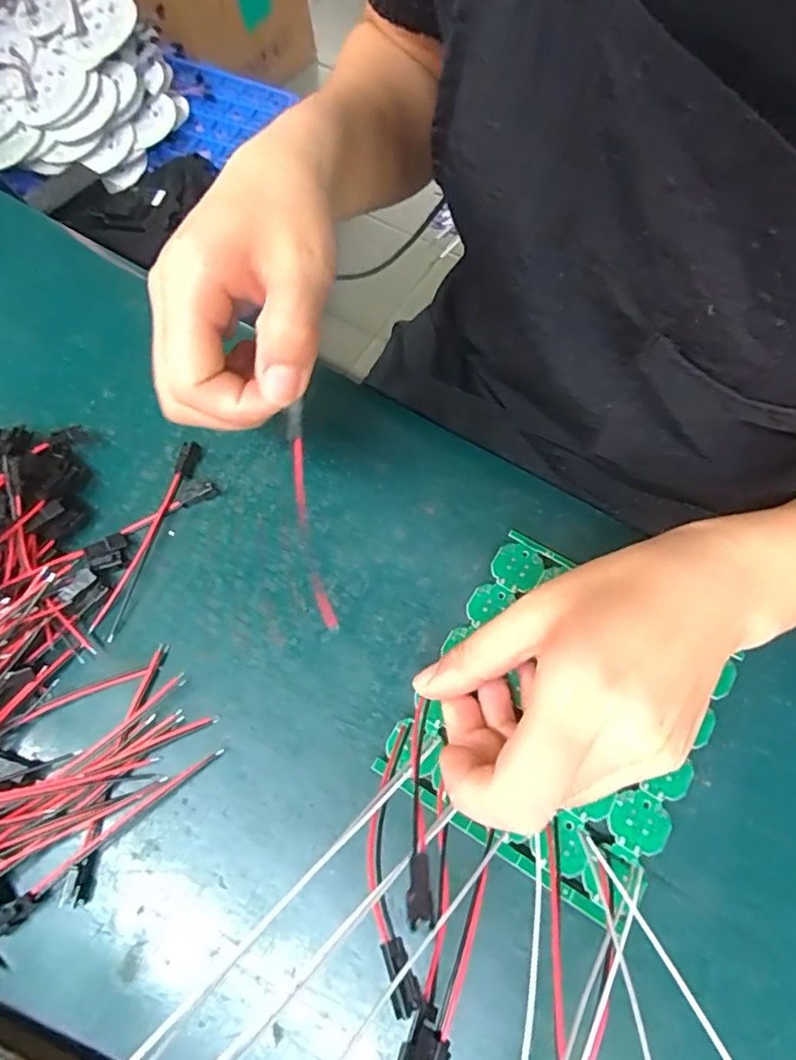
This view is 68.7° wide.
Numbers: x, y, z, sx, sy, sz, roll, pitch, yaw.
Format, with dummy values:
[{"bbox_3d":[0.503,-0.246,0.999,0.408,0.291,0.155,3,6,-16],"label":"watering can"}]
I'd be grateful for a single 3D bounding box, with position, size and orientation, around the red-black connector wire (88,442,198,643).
[{"bbox_3d":[-0.122,0.002,0.283,0.012,0.006,0.102,16,70,9],"label":"red-black connector wire"}]

